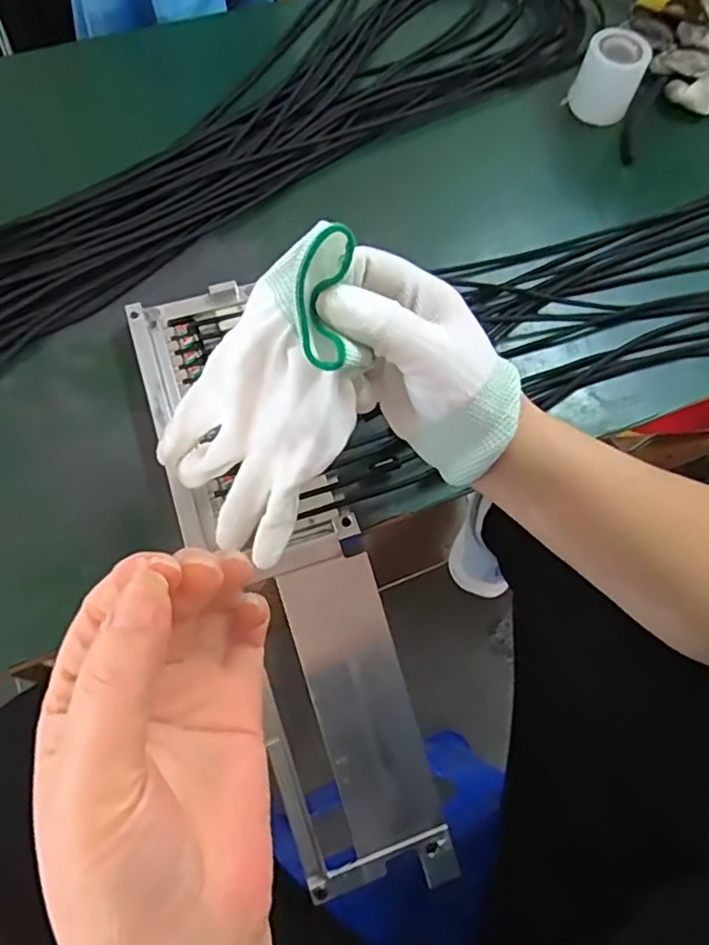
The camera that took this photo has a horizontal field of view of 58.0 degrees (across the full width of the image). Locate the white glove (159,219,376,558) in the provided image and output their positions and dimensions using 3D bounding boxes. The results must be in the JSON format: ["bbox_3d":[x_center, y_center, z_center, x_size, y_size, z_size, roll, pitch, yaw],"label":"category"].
[{"bbox_3d":[-0.033,-0.032,0.311,0.089,0.163,0.039,49,33,11],"label":"white glove"}]

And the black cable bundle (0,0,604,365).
[{"bbox_3d":[-0.089,-0.268,0.506,0.738,0.023,0.183,-41,74,-19],"label":"black cable bundle"}]

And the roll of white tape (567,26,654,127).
[{"bbox_3d":[0.212,-0.330,0.537,0.050,0.049,0.054,1,66,-3],"label":"roll of white tape"}]

